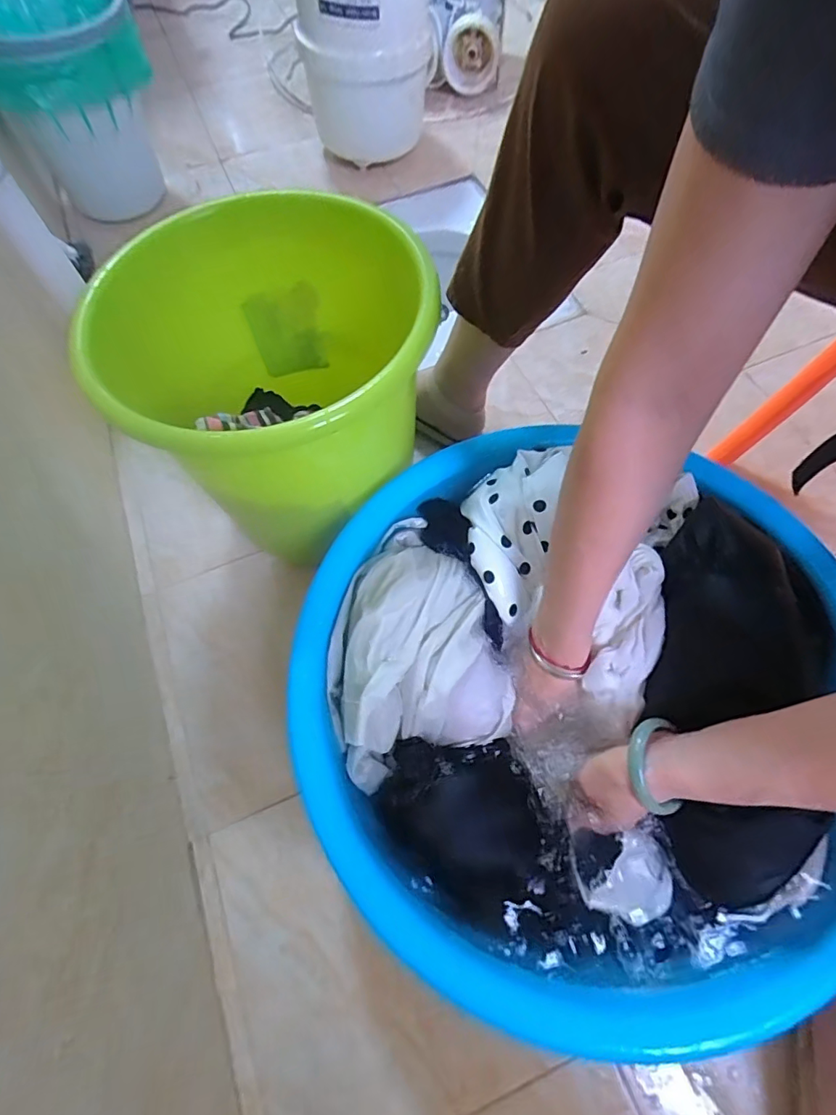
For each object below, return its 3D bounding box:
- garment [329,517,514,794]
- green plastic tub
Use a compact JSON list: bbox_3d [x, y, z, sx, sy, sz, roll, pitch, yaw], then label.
[{"bbox_3d":[-0.012,0.058,0.434,0.153,0.063,0.214,-14,63,-5],"label":"garment"},{"bbox_3d":[-0.136,-0.179,0.553,0.300,0.263,0.323,-1,63,2],"label":"green plastic tub"}]

